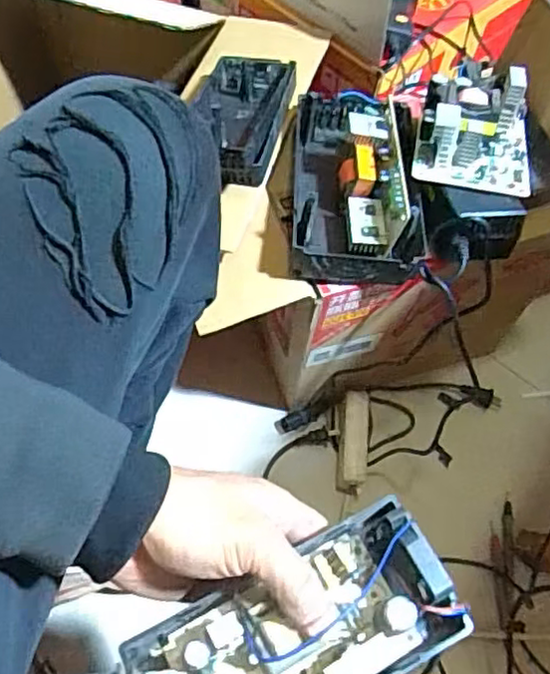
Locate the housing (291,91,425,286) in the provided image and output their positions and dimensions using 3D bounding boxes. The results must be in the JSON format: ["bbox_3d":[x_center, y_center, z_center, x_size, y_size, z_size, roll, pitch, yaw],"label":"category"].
[{"bbox_3d":[0.078,-0.162,0.657,0.124,0.075,0.226,3,59,-2],"label":"housing"}]

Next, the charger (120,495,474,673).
[{"bbox_3d":[0.011,0.157,0.342,0.162,0.043,0.082,-25,61,-10],"label":"charger"}]

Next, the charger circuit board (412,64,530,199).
[{"bbox_3d":[0.202,-0.212,0.649,0.108,0.040,0.153,12,59,4],"label":"charger circuit board"}]

